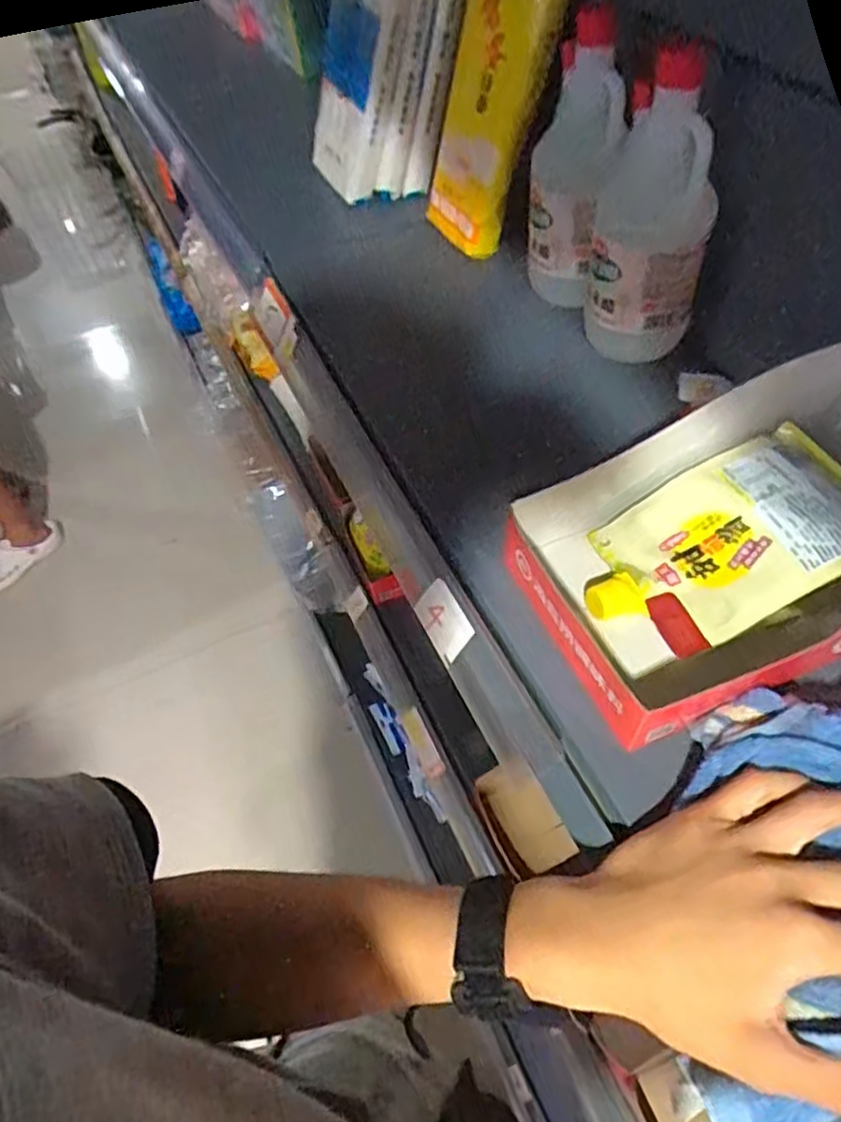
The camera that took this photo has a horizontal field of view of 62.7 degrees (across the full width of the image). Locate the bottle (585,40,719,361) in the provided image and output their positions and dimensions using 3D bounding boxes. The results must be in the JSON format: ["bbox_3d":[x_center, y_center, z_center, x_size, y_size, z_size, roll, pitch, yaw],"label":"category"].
[{"bbox_3d":[0.175,-0.258,0.520,0.085,0.201,0.067,13,56,14],"label":"bottle"}]

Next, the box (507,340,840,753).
[{"bbox_3d":[0.226,-0.012,0.432,0.315,0.121,0.161,-19,54,-9],"label":"box"}]

